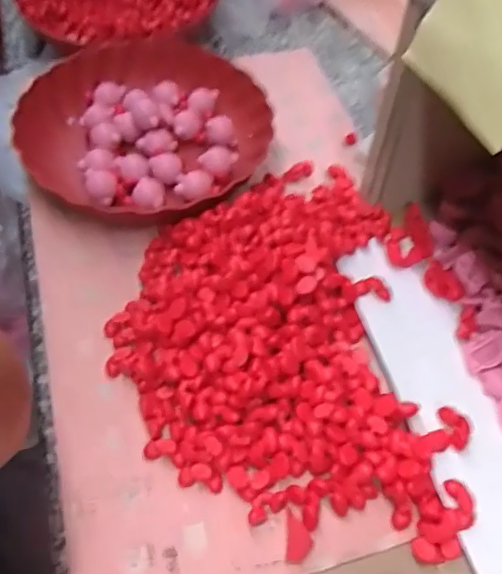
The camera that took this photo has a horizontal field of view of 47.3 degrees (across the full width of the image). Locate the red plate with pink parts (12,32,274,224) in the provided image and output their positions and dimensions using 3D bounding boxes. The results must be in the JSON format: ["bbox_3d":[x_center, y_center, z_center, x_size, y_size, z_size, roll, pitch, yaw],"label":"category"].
[{"bbox_3d":[-0.105,-0.173,0.598,0.249,0.040,0.261,1,54,-1],"label":"red plate with pink parts"}]

